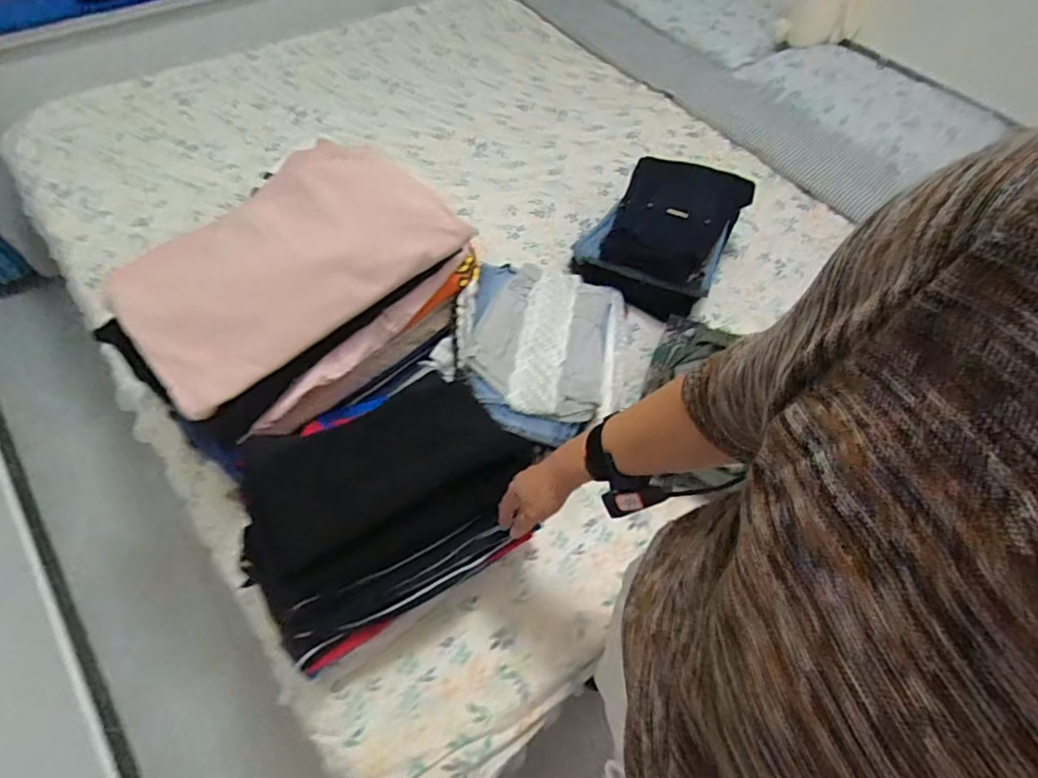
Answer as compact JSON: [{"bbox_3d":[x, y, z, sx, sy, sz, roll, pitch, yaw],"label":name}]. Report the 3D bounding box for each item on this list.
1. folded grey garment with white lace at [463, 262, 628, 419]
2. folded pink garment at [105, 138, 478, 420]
[{"bbox_3d":[0.056,-0.097,0.991,0.271,0.066,0.345,12,58,3],"label":"folded grey garment with white lace"},{"bbox_3d":[-0.328,-0.197,0.802,0.261,0.096,0.482,41,63,20],"label":"folded pink garment"}]

